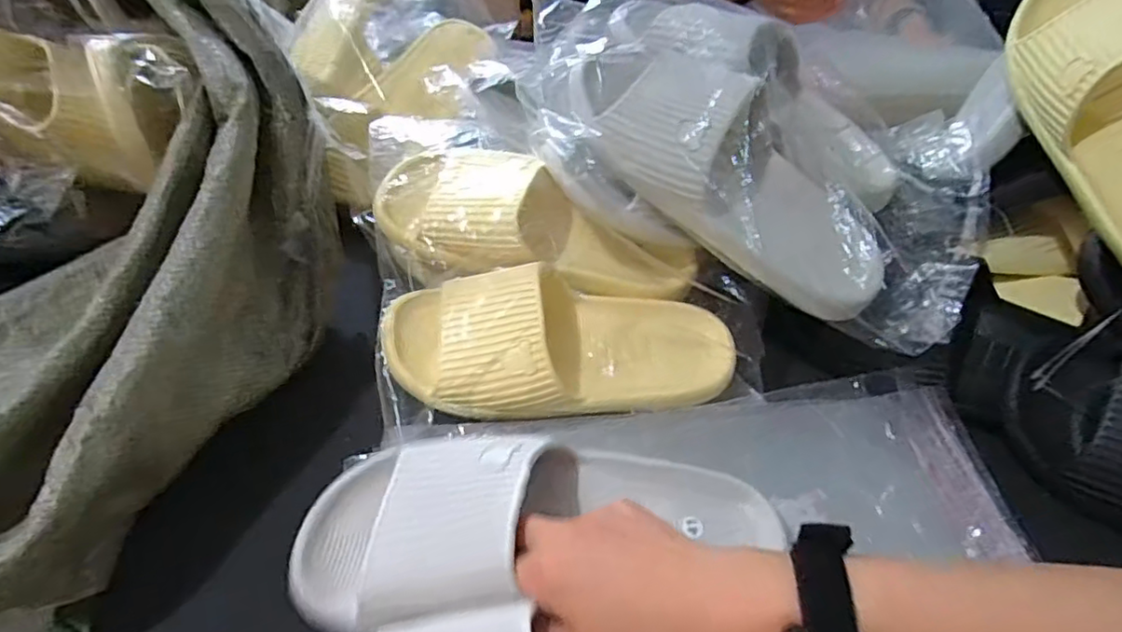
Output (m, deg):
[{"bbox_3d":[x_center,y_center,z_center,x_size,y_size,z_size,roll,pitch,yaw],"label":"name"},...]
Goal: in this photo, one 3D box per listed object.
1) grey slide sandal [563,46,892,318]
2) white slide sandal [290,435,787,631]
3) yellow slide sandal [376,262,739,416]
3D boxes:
[{"bbox_3d":[0.121,-0.105,0.439,0.259,0.081,0.098,39,50,0],"label":"grey slide sandal"},{"bbox_3d":[-0.011,0.108,0.354,0.263,0.075,0.102,-5,45,-16],"label":"white slide sandal"},{"bbox_3d":[0.001,0.011,0.439,0.239,0.056,0.090,-3,45,-8],"label":"yellow slide sandal"}]

